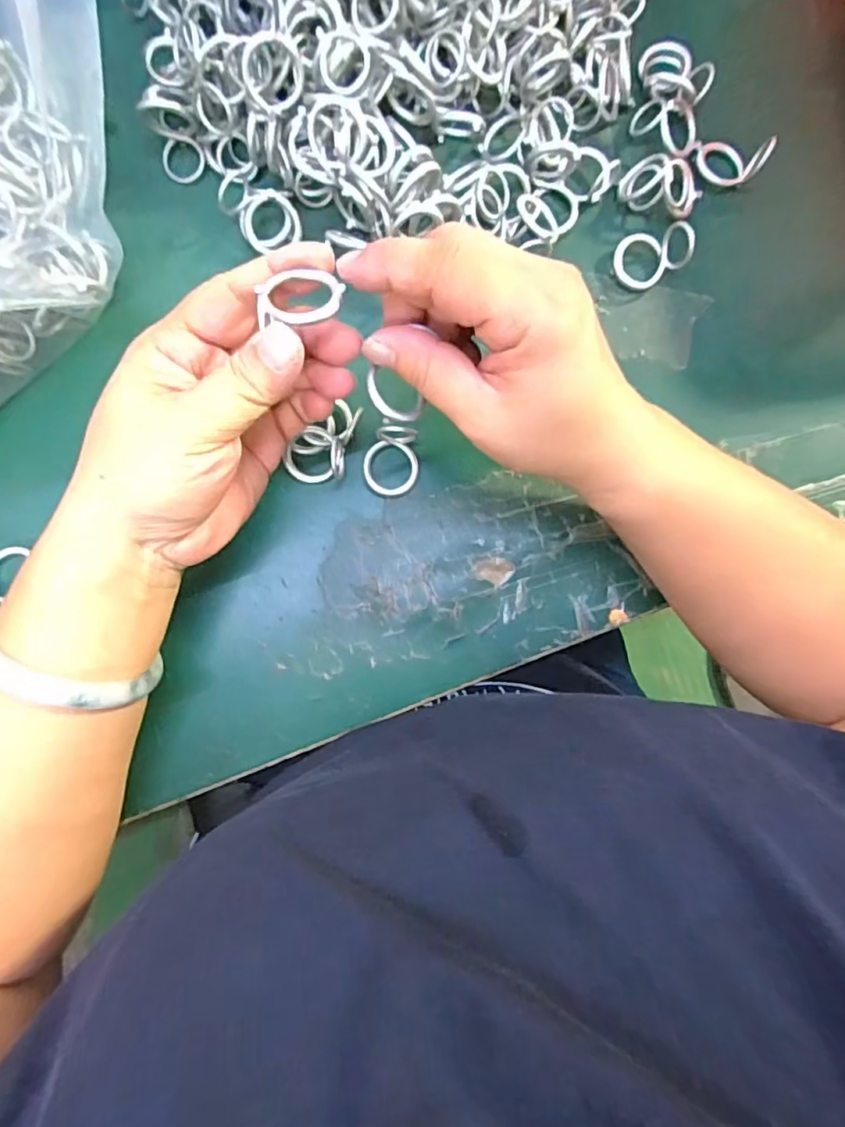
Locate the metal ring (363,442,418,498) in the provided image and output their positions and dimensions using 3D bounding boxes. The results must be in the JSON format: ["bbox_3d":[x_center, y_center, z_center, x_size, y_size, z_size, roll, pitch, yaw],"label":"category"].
[{"bbox_3d":[-0.016,-0.048,0.293,0.027,0.005,0.026,0,86,-4],"label":"metal ring"}]

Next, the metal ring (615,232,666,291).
[{"bbox_3d":[0.114,-0.160,0.310,0.026,0.005,0.029,-16,98,1],"label":"metal ring"}]

